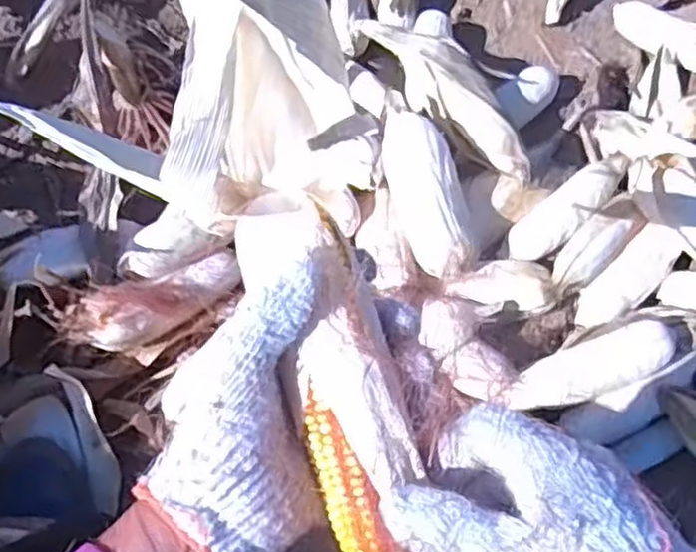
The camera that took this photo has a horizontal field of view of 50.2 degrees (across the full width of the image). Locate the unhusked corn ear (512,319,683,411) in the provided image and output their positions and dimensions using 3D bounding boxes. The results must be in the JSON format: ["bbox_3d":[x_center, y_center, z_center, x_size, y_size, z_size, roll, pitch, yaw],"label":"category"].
[{"bbox_3d":[0.250,0.098,0.759,0.178,0.066,0.066,-21,65,-12],"label":"unhusked corn ear"}]

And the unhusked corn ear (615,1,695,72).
[{"bbox_3d":[0.441,-0.317,0.999,0.061,0.040,0.209,-36,55,-19],"label":"unhusked corn ear"}]

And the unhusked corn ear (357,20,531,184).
[{"bbox_3d":[0.125,-0.229,0.901,0.078,0.051,0.295,-28,66,-15],"label":"unhusked corn ear"}]

